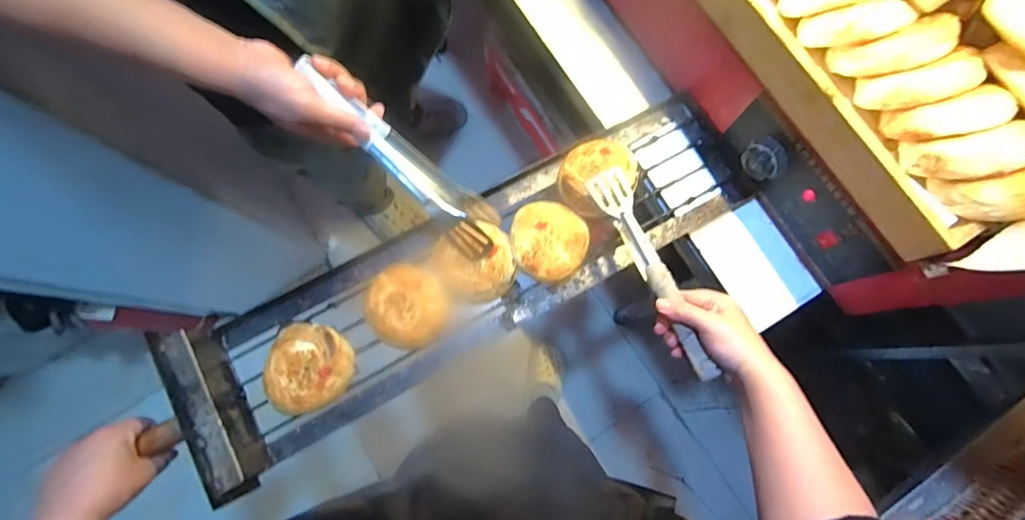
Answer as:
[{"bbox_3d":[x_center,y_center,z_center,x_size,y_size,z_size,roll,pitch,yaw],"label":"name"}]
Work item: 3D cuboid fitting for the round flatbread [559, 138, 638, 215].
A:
[{"bbox_3d":[0.103,-0.106,0.558,0.094,0.027,0.084,-33,80,-7],"label":"round flatbread"}]

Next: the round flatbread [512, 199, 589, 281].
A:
[{"bbox_3d":[0.044,-0.024,0.557,0.093,0.020,0.096,0,78,-1],"label":"round flatbread"}]

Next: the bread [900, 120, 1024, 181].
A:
[{"bbox_3d":[0.417,-0.095,0.416,0.094,0.034,0.046,-6,76,30],"label":"bread"}]

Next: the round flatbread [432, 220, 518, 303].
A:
[{"bbox_3d":[-0.041,0.000,0.536,0.087,0.021,0.093,0,78,-1],"label":"round flatbread"}]

